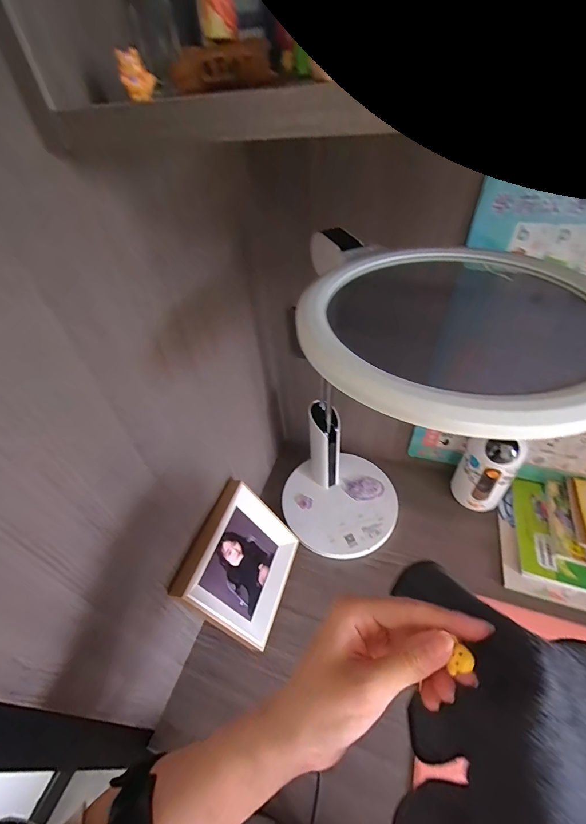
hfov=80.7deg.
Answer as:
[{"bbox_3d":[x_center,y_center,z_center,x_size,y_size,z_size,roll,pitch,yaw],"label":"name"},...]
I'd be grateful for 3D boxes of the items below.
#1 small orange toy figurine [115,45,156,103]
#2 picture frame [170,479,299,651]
[{"bbox_3d":[-0.087,-0.189,0.194,0.018,0.021,0.014,-17,46,-10],"label":"small orange toy figurine"},{"bbox_3d":[-0.071,0.230,0.528,0.023,0.197,0.176,-11,39,37],"label":"picture frame"}]

